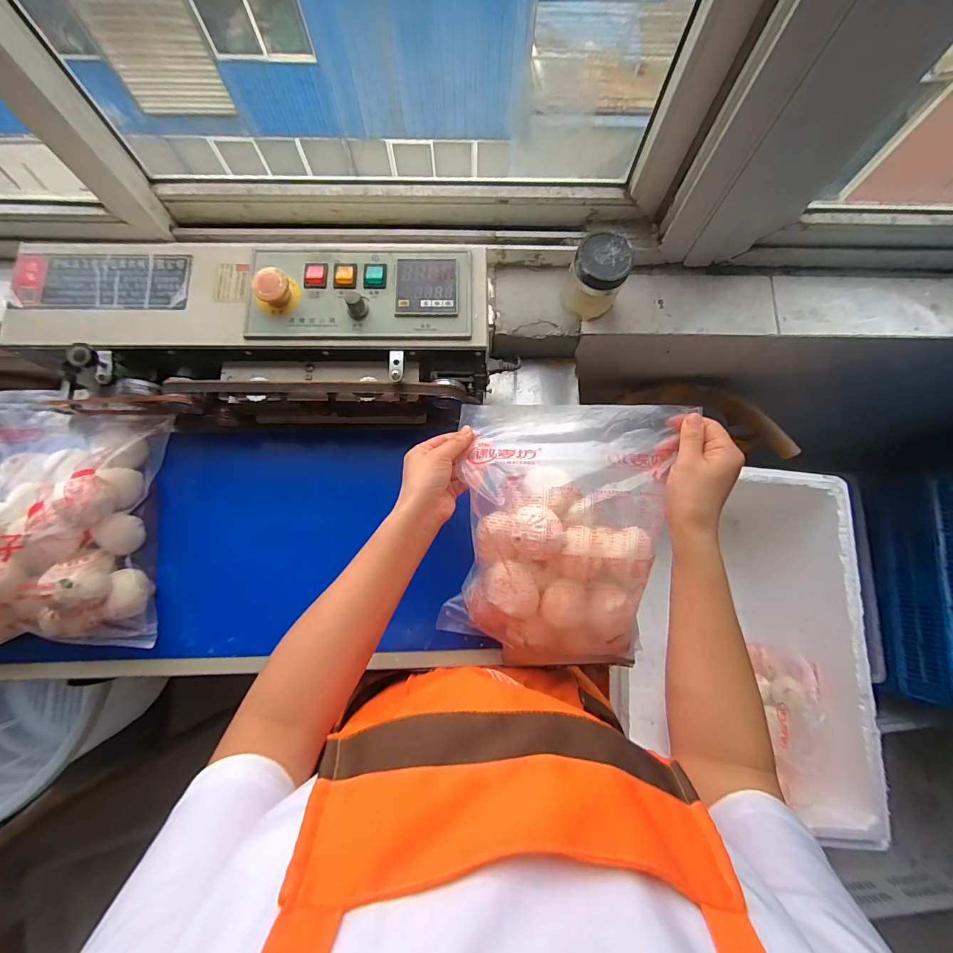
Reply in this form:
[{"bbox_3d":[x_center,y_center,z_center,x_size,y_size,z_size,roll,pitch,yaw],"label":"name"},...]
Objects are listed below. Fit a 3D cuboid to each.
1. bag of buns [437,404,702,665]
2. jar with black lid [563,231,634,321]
[{"bbox_3d":[0.083,0.060,0.452,0.233,0.108,0.277,1,81,10],"label":"bag of buns"},{"bbox_3d":[0.183,-0.300,0.641,0.081,0.109,0.072,17,72,4],"label":"jar with black lid"}]

